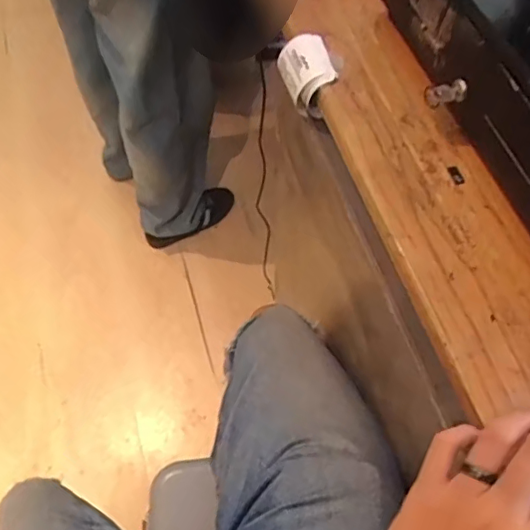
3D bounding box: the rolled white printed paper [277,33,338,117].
[{"bbox_3d":[0.043,-0.184,0.540,0.041,0.046,0.077,-14,62,-8],"label":"rolled white printed paper"}]

